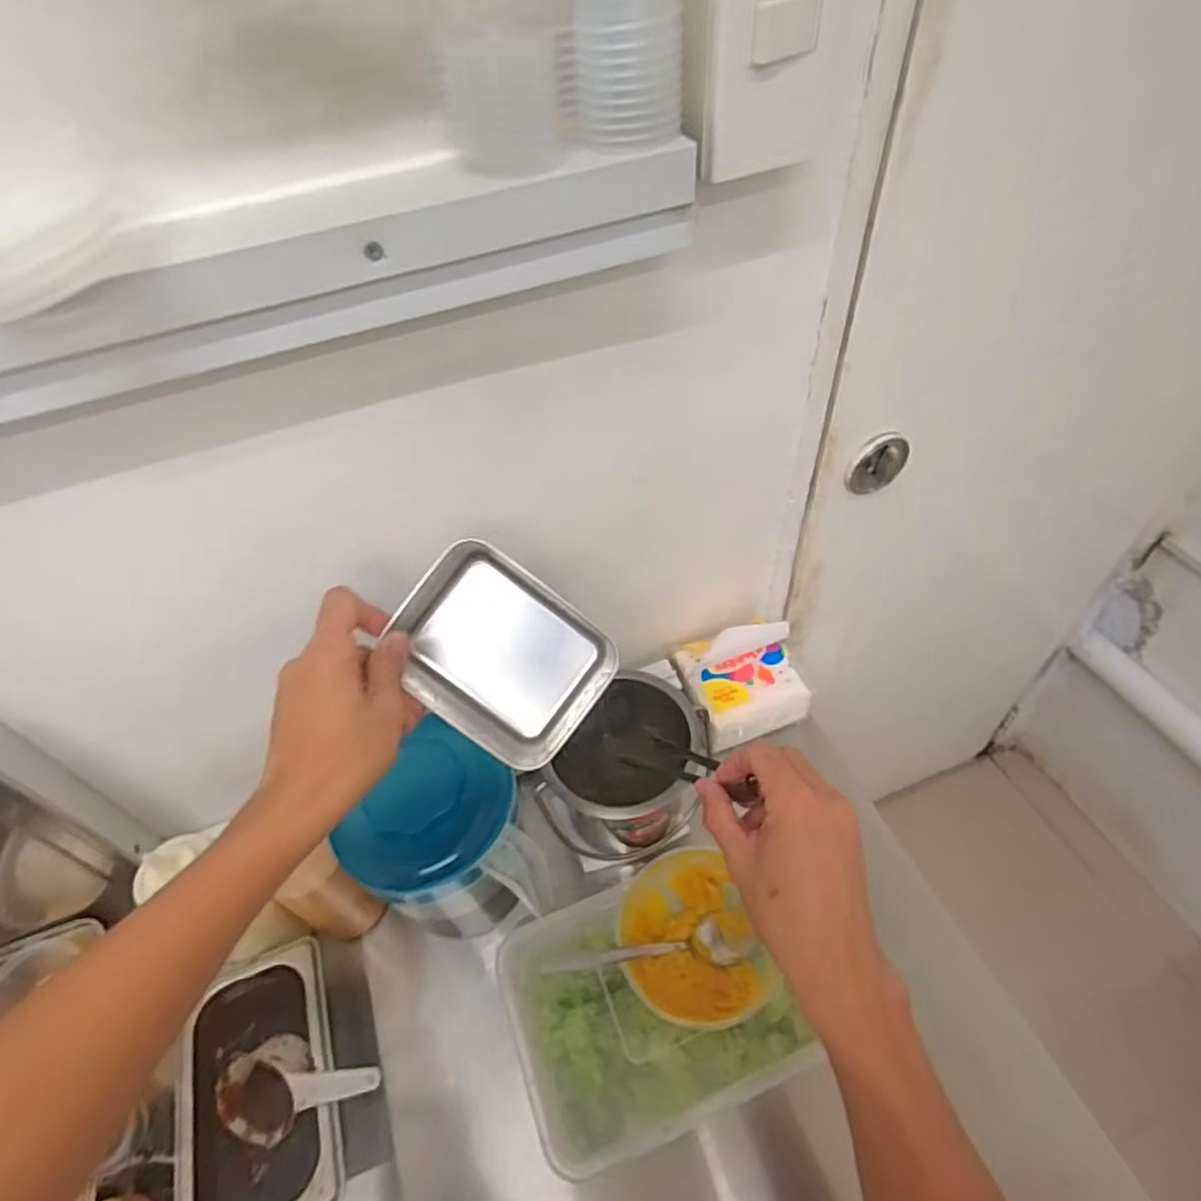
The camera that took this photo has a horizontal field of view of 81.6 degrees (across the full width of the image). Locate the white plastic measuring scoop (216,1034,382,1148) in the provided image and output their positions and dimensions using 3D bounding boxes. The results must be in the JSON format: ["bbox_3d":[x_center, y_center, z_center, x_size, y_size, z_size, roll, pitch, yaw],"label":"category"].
[{"bbox_3d":[-0.206,0.336,0.480,0.126,0.043,0.062,-20,48,20],"label":"white plastic measuring scoop"}]

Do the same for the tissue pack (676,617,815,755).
[{"bbox_3d":[0.139,0.069,0.671,0.107,0.085,0.104,-15,51,-6],"label":"tissue pack"}]

